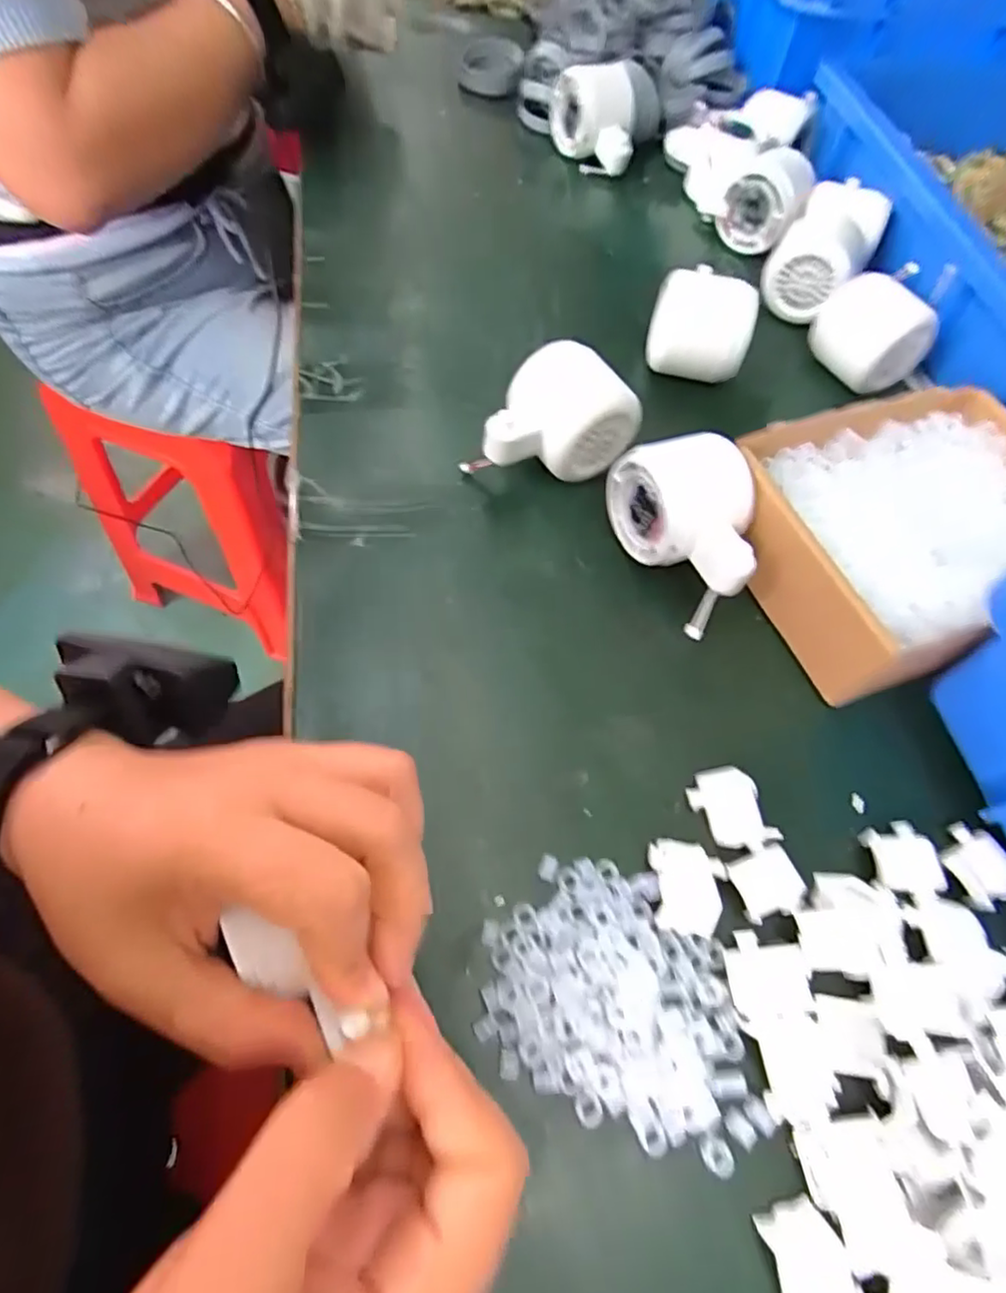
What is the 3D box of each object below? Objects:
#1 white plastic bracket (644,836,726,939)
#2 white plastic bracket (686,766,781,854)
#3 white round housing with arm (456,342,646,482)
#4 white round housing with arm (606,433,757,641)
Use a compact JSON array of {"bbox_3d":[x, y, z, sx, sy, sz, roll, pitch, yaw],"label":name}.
[{"bbox_3d":[0.073,0.097,0.252,0.030,0.004,0.034,12,62,4],"label":"white plastic bracket"},{"bbox_3d":[0.097,0.069,0.266,0.028,0.007,0.035,-6,62,-6],"label":"white plastic bracket"},{"bbox_3d":[0.024,-0.122,0.342,0.084,0.054,0.050,-20,64,-13],"label":"white round housing with arm"},{"bbox_3d":[0.098,-0.064,0.319,0.054,0.058,0.087,-25,65,-15],"label":"white round housing with arm"}]

